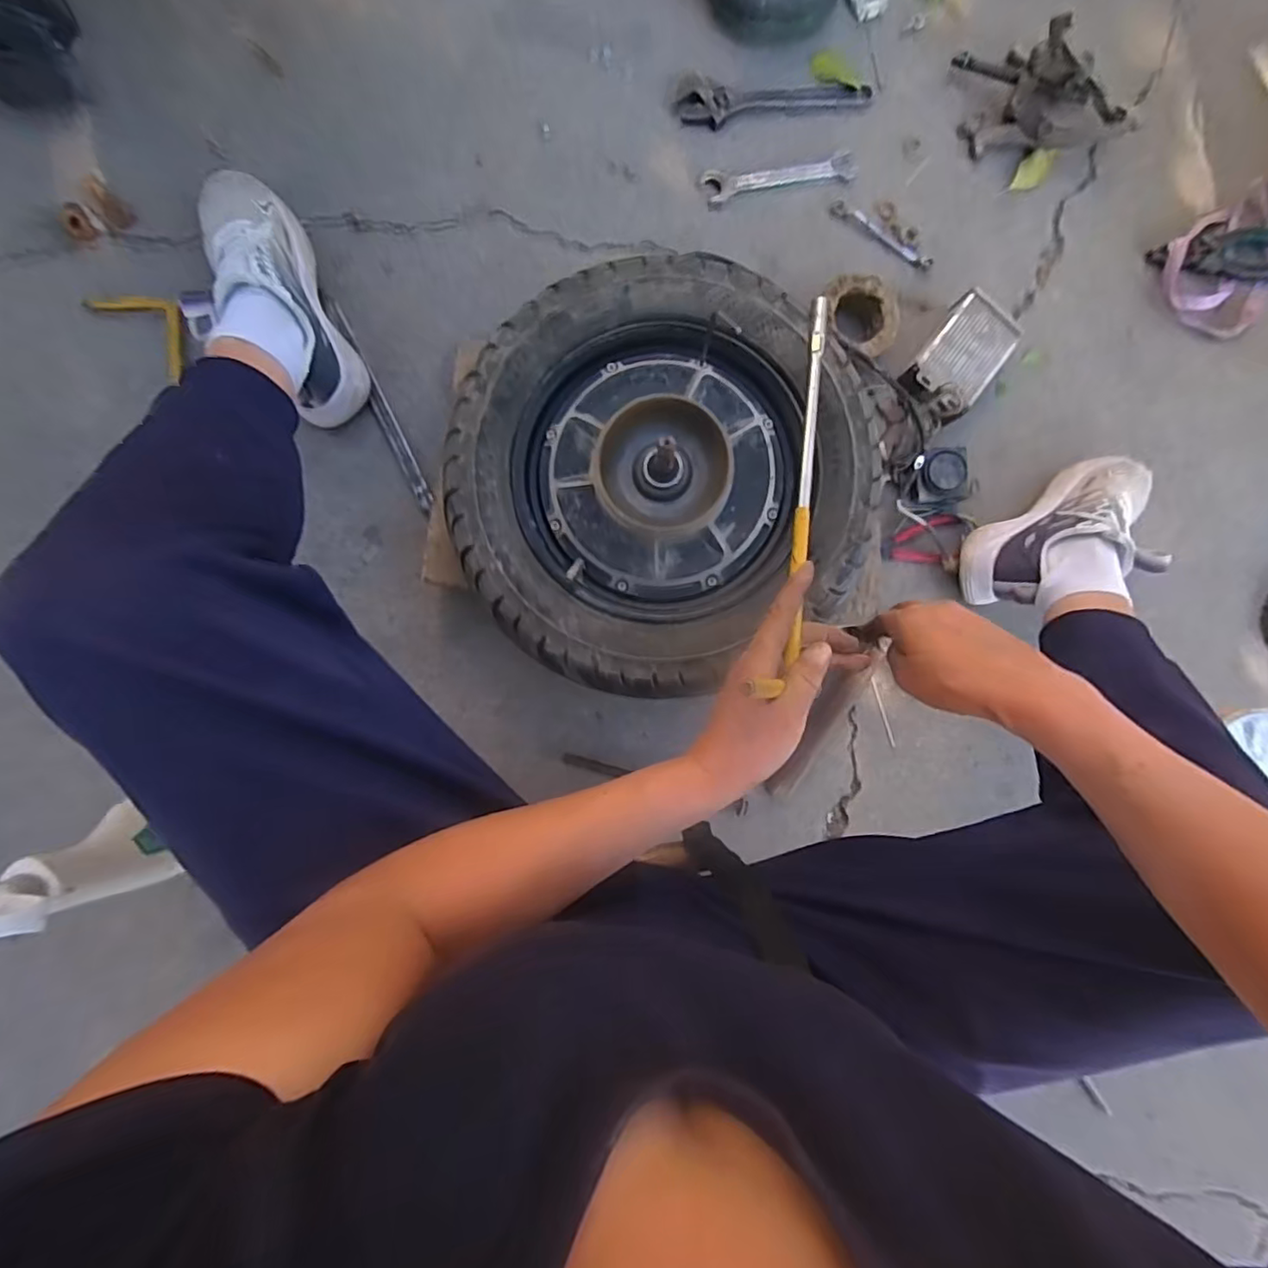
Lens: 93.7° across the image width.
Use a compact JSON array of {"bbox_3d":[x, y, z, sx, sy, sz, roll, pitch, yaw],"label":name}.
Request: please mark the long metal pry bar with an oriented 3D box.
[{"bbox_3d":[-0.289,-0.259,0.686,0.020,0.013,0.250,-25,94,-2],"label":"long metal pry bar"}]

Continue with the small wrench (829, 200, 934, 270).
[{"bbox_3d":[0.304,-0.489,0.732,0.142,0.008,0.021,30,91,-5],"label":"small wrench"}]

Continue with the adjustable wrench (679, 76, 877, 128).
[{"bbox_3d":[0.174,-0.648,0.719,0.244,0.021,0.048,-5,93,-3],"label":"adjustable wrench"}]

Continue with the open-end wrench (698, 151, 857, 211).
[{"bbox_3d":[0.178,-0.558,0.726,0.186,0.005,0.041,-13,94,-3],"label":"open-end wrench"}]

